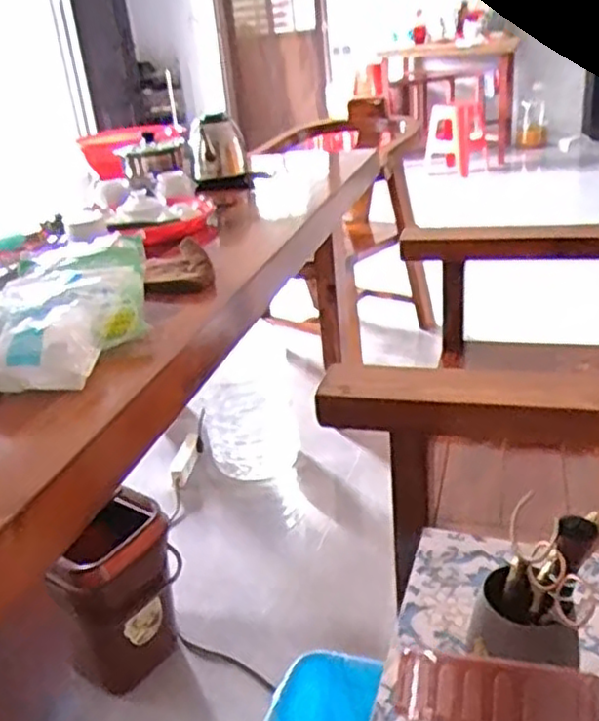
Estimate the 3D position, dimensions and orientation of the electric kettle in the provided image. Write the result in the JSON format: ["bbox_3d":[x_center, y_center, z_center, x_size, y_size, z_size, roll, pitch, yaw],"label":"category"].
[{"bbox_3d":[-0.185,-0.482,1.630,0.127,0.152,0.108,-7,26,-3],"label":"electric kettle"}]

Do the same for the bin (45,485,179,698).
[{"bbox_3d":[-0.310,0.405,1.198,0.221,0.290,0.138,-26,32,-36],"label":"bin"}]

